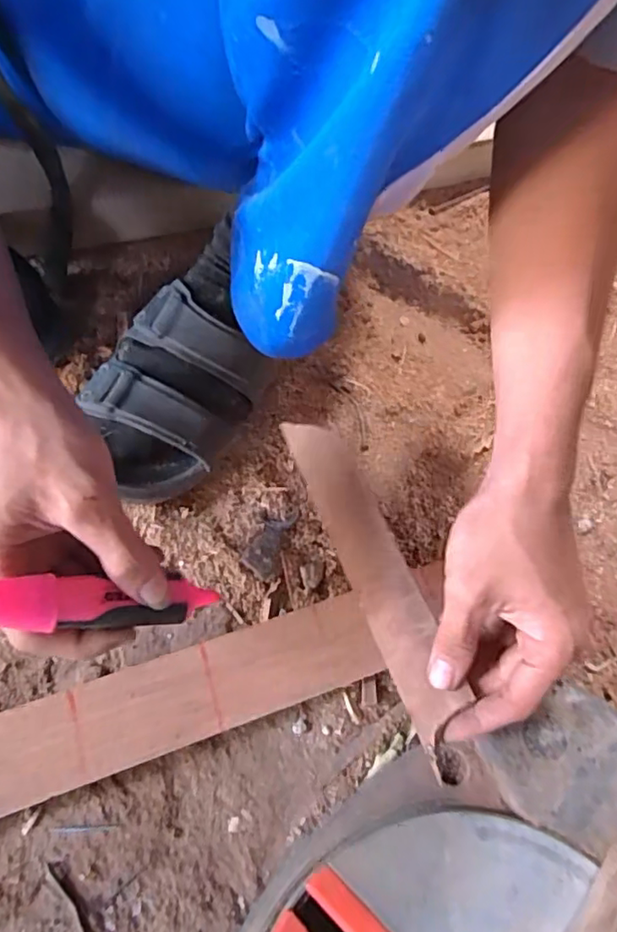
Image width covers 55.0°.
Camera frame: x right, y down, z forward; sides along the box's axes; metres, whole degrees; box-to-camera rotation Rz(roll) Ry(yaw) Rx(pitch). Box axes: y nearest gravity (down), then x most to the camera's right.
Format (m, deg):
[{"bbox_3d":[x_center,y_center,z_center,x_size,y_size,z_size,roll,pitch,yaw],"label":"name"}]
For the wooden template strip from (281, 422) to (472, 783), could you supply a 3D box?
[{"bbox_3d":[0.036,0.055,0.373,0.040,0.007,0.228,-28,54,4],"label":"wooden template strip"}]

